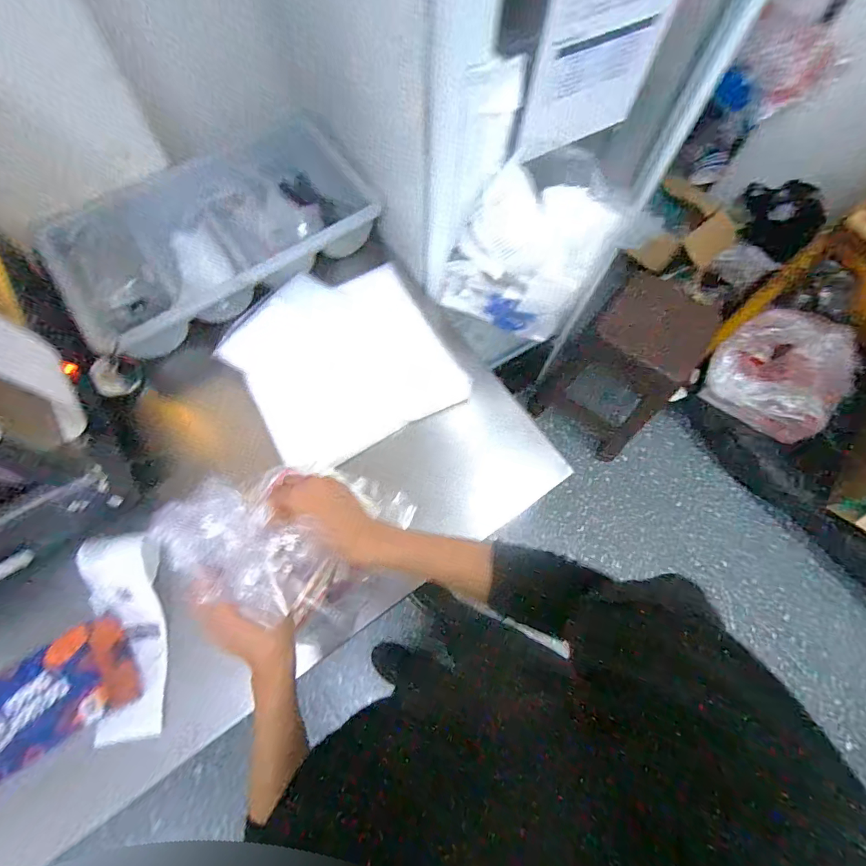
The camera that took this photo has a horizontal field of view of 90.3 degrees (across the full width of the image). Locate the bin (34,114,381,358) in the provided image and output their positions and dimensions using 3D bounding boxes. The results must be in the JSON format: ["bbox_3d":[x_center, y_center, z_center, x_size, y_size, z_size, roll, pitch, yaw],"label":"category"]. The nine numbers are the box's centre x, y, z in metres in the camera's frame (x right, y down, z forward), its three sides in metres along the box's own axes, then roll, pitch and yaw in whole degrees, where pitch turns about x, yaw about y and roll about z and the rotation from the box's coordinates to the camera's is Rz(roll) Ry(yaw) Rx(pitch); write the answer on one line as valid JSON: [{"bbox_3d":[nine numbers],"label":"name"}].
[{"bbox_3d":[-0.367,-0.348,0.755,0.517,0.134,0.306,-39,76,-15],"label":"bin"}]

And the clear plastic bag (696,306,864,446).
[{"bbox_3d":[1.114,-0.202,1.390,0.380,0.212,0.335,35,72,10],"label":"clear plastic bag"}]

